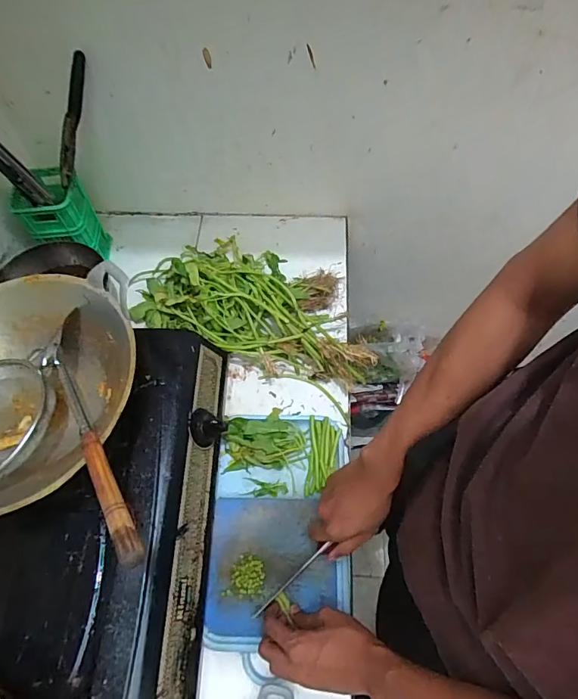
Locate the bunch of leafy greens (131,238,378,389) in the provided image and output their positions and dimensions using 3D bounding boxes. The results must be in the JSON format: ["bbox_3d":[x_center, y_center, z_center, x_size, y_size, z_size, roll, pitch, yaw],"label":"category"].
[{"bbox_3d":[-0.055,-0.102,0.779,0.429,0.105,0.230,19,64,11],"label":"bunch of leafy greens"}]

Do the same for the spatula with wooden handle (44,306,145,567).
[{"bbox_3d":[-0.220,0.073,0.482,0.057,0.043,0.353,-29,46,-14],"label":"spatula with wooden handle"}]

